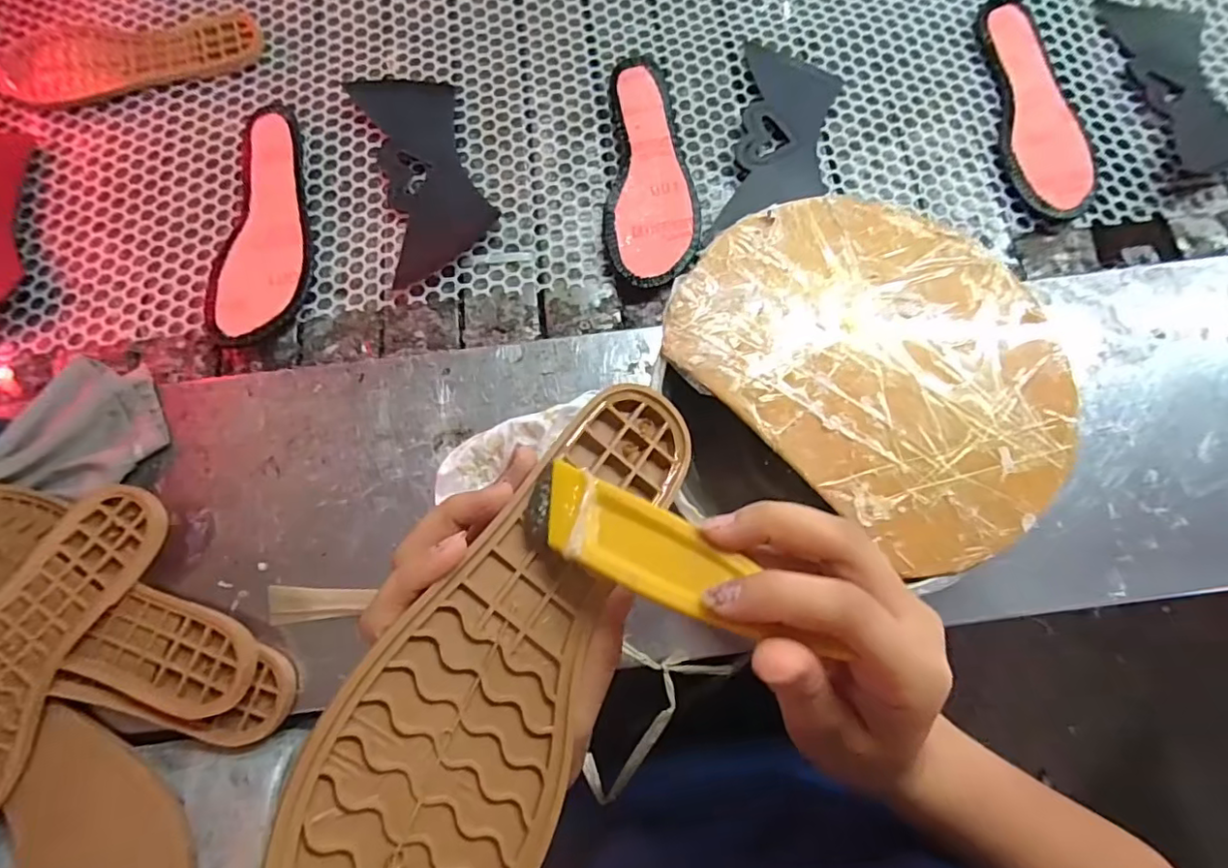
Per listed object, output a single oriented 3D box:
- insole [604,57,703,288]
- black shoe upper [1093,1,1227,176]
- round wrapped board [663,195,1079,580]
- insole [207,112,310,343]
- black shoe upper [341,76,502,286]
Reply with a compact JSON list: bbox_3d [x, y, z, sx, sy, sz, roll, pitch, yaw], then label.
[{"bbox_3d":[0.031,-0.230,0.506,0.077,0.015,0.225,-2,75,0],"label":"insole"},{"bbox_3d":[0.522,-0.324,0.526,0.099,0.011,0.195,-9,75,-2],"label":"black shoe upper"},{"bbox_3d":[0.166,-0.052,0.357,0.187,0.010,0.236,-42,78,-10],"label":"round wrapped board"},{"bbox_3d":[-0.291,-0.184,0.494,0.074,0.018,0.228,0,75,1],"label":"insole"},{"bbox_3d":[-0.165,-0.233,0.512,0.090,0.006,0.215,-16,75,-4],"label":"black shoe upper"}]

